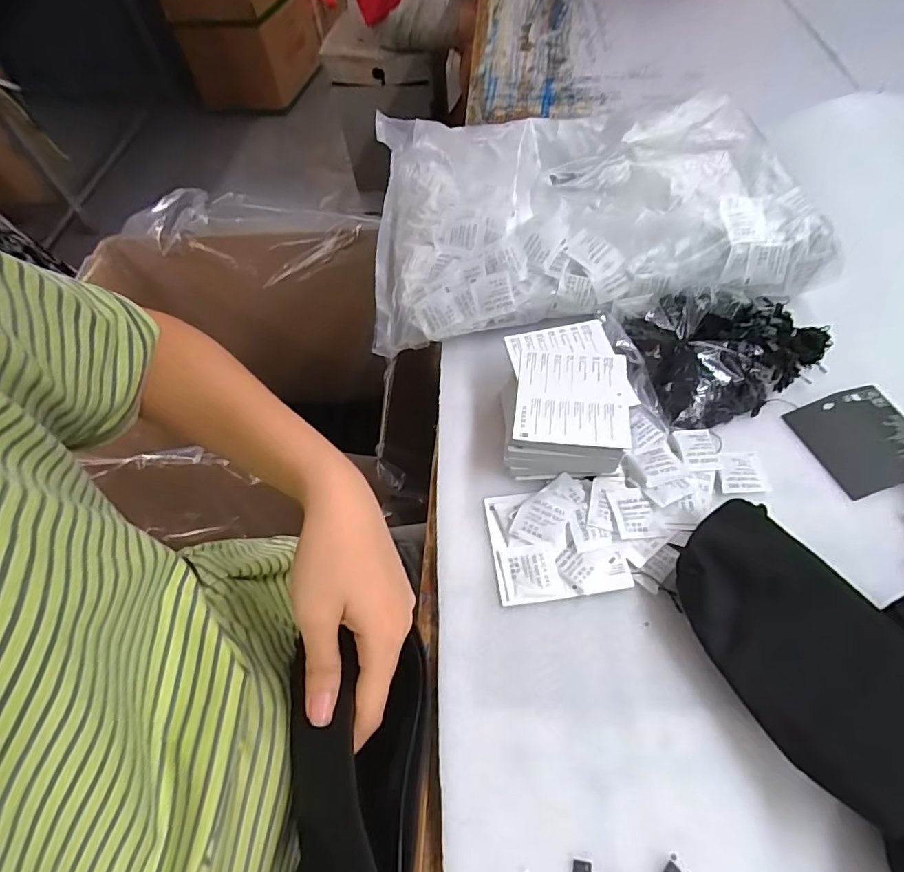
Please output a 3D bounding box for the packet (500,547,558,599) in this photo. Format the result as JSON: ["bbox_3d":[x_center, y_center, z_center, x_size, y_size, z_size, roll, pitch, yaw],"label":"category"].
[{"bbox_3d":[0.060,0.104,0.381,0.040,0.004,0.037,-7,57,0],"label":"packet"}]

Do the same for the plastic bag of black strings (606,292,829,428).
[{"bbox_3d":[0.254,-0.083,0.456,0.185,0.052,0.127,-14,57,-4],"label":"plastic bag of black strings"}]

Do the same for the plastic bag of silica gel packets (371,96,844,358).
[{"bbox_3d":[0.140,-0.275,0.566,0.459,0.079,0.349,-4,57,2],"label":"plastic bag of silica gel packets"}]

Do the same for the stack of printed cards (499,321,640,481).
[{"bbox_3d":[0.099,-0.033,0.435,0.105,0.052,0.132,0,57,5],"label":"stack of printed cards"}]

